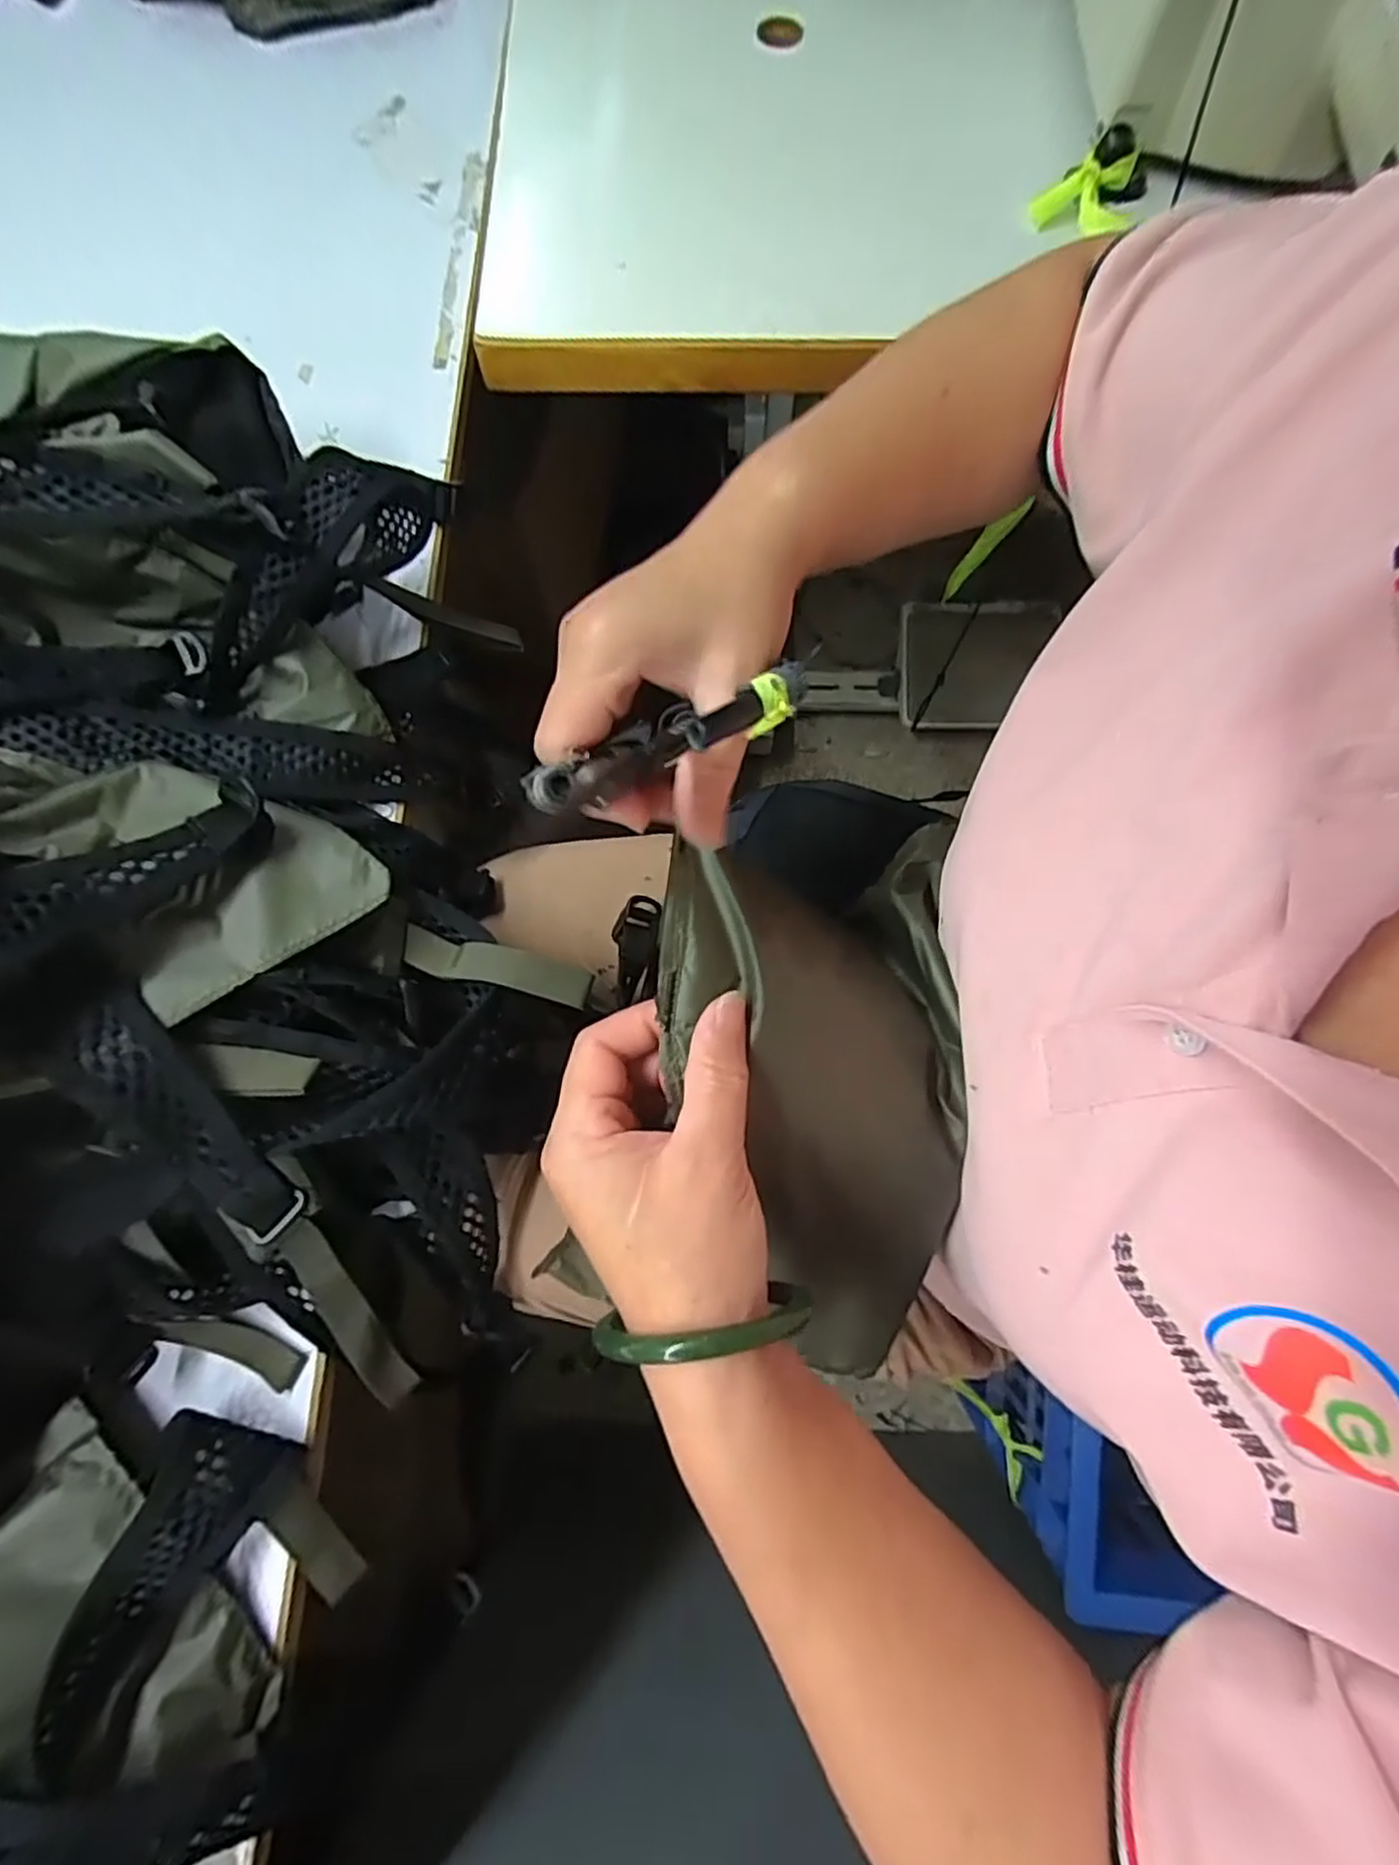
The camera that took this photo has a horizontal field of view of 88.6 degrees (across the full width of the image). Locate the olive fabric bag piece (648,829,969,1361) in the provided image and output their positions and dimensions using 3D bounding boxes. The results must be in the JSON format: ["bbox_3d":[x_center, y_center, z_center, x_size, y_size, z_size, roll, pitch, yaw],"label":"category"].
[{"bbox_3d":[0.051,0.067,0.310,0.137,0.128,0.246,4,77,1],"label":"olive fabric bag piece"}]

